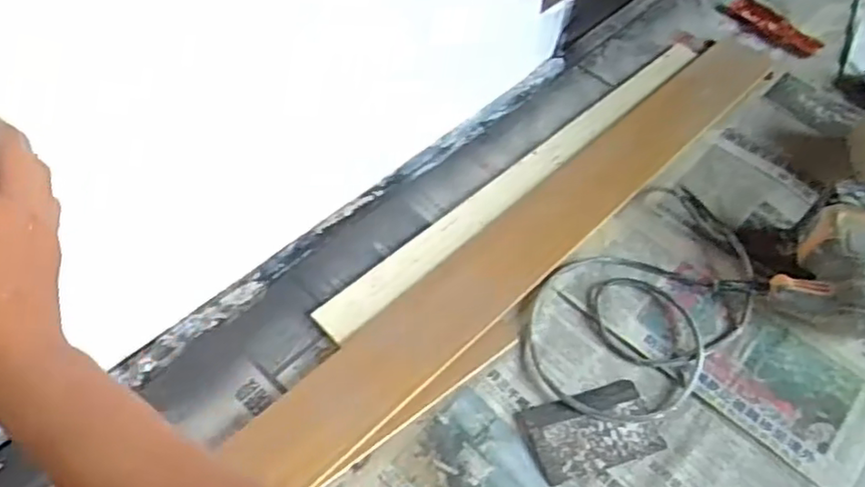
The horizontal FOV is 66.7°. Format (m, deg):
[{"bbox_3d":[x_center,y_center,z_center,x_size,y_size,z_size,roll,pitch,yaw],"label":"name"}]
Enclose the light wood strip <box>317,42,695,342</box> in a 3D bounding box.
[{"bbox_3d":[0.115,-0.090,0.771,0.616,0.012,0.046,-38,65,-26],"label":"light wood strip"}]

